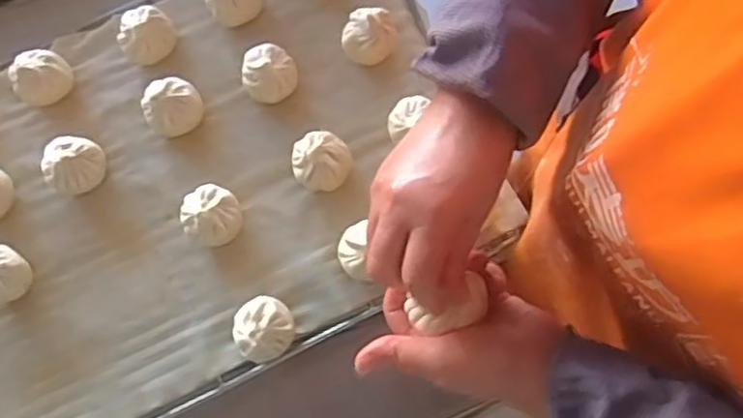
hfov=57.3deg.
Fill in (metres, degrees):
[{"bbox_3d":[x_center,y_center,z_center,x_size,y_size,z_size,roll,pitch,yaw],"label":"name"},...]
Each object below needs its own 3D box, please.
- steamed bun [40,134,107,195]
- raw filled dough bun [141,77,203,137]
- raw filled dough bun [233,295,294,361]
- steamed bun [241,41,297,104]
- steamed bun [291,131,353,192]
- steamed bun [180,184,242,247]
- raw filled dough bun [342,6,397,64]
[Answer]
[{"bbox_3d":[-0.277,-0.042,0.632,0.050,0.046,0.054,27,78,10],"label":"steamed bun"},{"bbox_3d":[-0.189,-0.097,0.641,0.050,0.043,0.052,24,77,9],"label":"raw filled dough bun"},{"bbox_3d":[-0.091,0.102,0.585,0.049,0.048,0.051,-1,75,3],"label":"raw filled dough bun"},{"bbox_3d":[-0.096,-0.128,0.647,0.050,0.042,0.048,-1,75,3],"label":"steamed bun"},{"bbox_3d":[-0.045,-0.042,0.624,0.052,0.044,0.049,-1,75,3],"label":"steamed bun"},{"bbox_3d":[-0.145,0.005,0.615,0.051,0.044,0.053,-2,74,2],"label":"steamed bun"},{"bbox_3d":[-0.003,-0.161,0.650,0.049,0.044,0.047,-1,75,3],"label":"raw filled dough bun"}]

